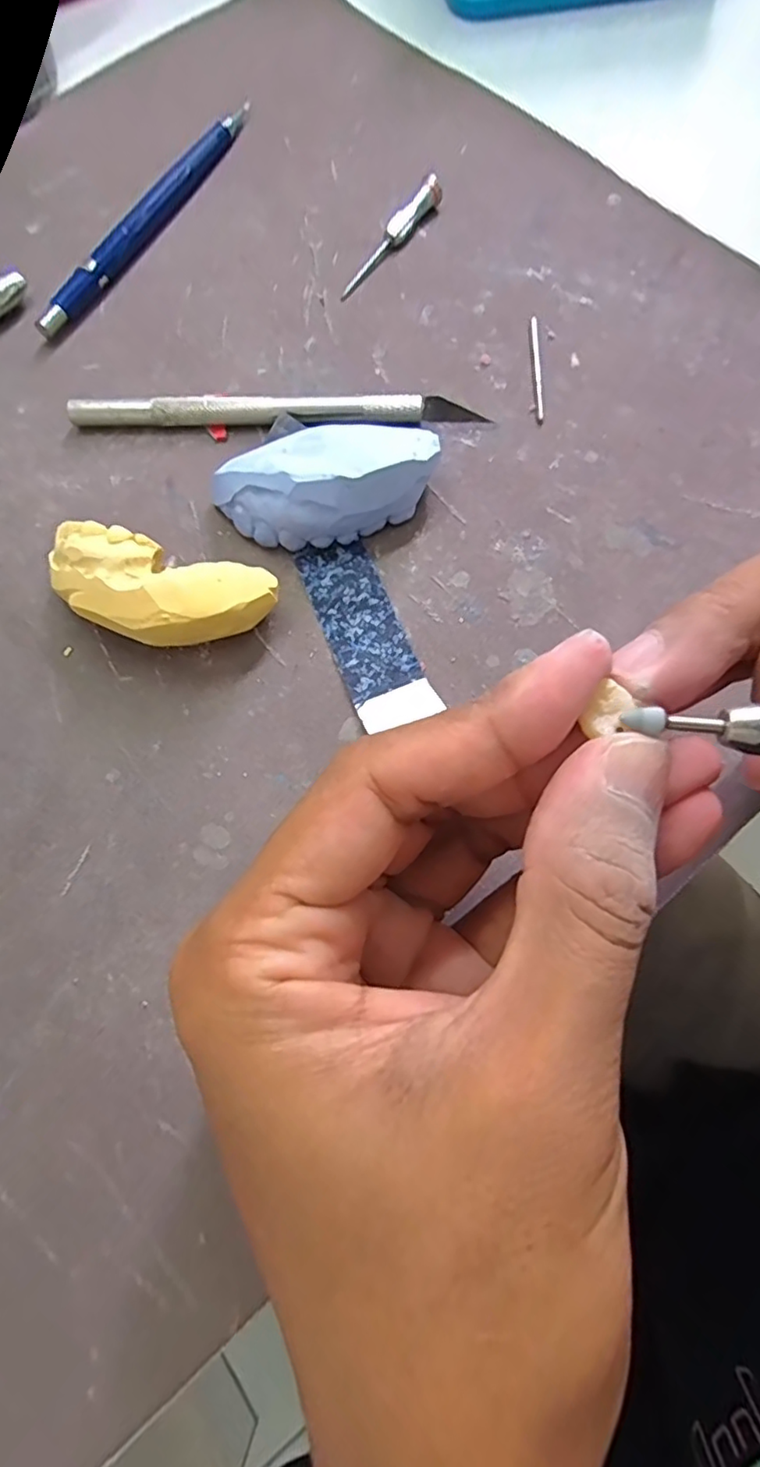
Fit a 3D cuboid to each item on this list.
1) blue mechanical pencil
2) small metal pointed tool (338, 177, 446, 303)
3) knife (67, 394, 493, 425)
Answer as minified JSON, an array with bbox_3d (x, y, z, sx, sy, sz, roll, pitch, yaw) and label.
[{"bbox_3d":[-0.086,-0.197,0.232,0.009,0.009,0.134,26,74,10],"label":"blue mechanical pencil"},{"bbox_3d":[0.004,-0.183,0.225,0.006,0.010,0.058,37,76,13],"label":"small metal pointed tool"},{"bbox_3d":[-0.035,-0.105,0.200,0.131,0.009,0.008,-1,71,2],"label":"knife"}]

